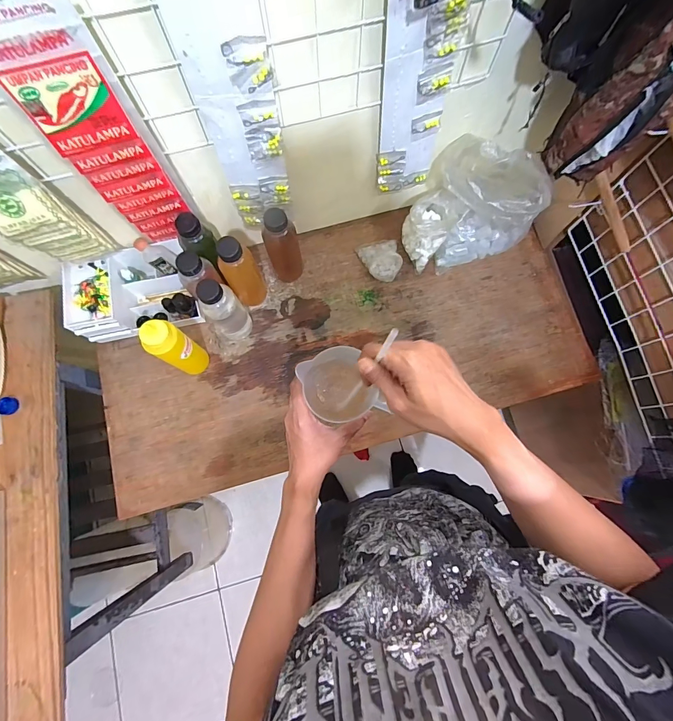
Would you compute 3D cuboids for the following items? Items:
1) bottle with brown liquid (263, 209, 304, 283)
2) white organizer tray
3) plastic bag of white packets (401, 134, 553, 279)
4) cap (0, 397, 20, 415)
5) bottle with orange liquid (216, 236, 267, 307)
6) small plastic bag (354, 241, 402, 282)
[{"bbox_3d":[-0.101,-0.210,0.712,0.062,0.197,0.051,-11,76,-3],"label":"bottle with brown liquid"},{"bbox_3d":[-0.410,-0.138,0.740,0.219,0.098,0.150,-13,76,-4],"label":"white organizer tray"},{"bbox_3d":[0.266,-0.302,0.724,0.218,0.218,0.224,38,79,9],"label":"plastic bag of white packets"},{"bbox_3d":[-0.585,0.081,0.648,0.033,0.008,0.031,0,76,0],"label":"cap"},{"bbox_3d":[-0.176,-0.164,0.686,0.066,0.195,0.051,-28,78,-7],"label":"bottle with orange liquid"},{"bbox_3d":[0.096,-0.219,0.793,0.087,0.034,0.100,-10,76,-3],"label":"small plastic bag"}]

